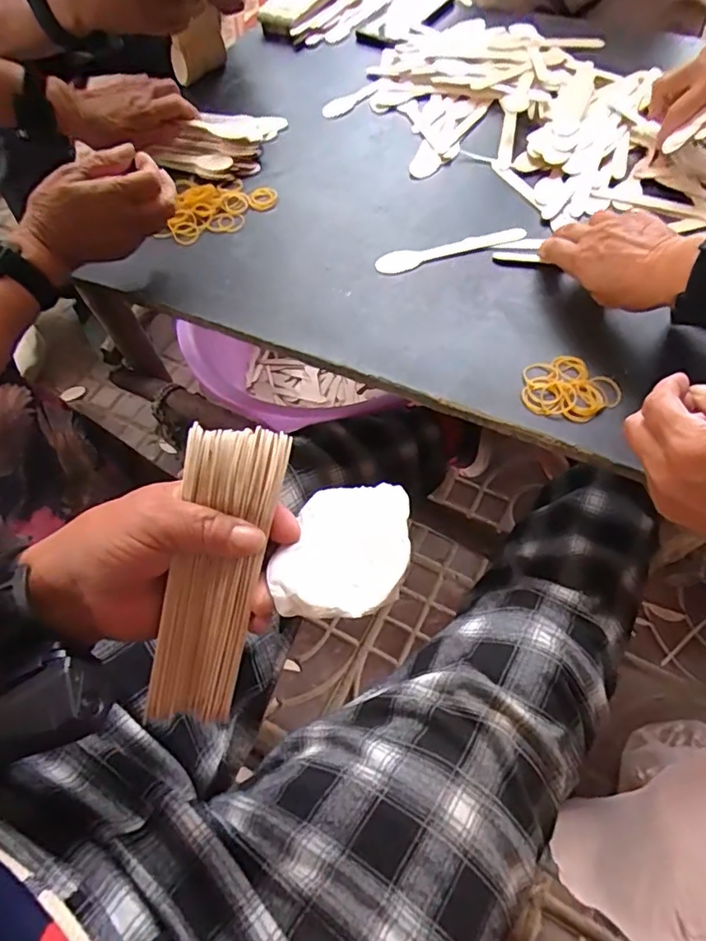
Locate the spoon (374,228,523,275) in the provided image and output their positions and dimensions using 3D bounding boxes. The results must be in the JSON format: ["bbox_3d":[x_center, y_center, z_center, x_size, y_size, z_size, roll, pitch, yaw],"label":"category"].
[{"bbox_3d":[0.097,-0.223,0.552,0.152,0.004,0.024,-15,61,-4],"label":"spoon"}]

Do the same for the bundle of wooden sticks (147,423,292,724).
[{"bbox_3d":[-0.073,0.055,0.290,0.050,0.018,0.156,13,93,11],"label":"bundle of wooden sticks"}]

